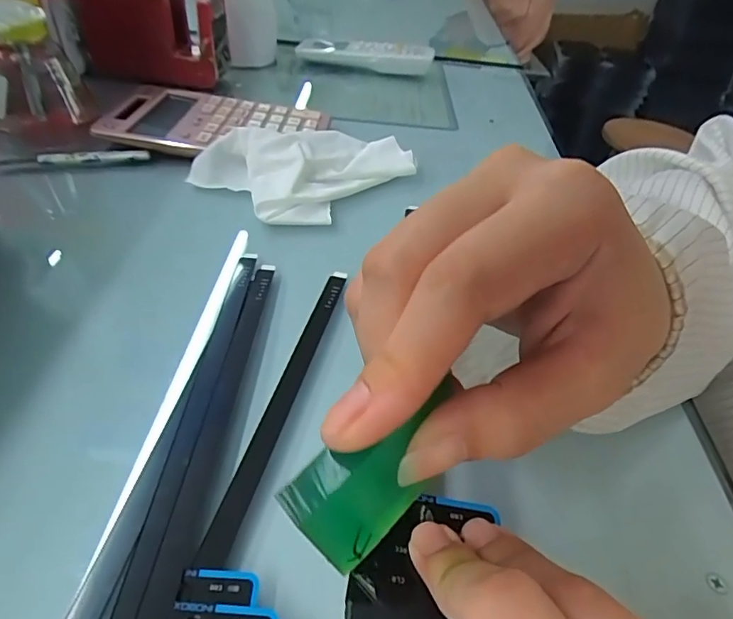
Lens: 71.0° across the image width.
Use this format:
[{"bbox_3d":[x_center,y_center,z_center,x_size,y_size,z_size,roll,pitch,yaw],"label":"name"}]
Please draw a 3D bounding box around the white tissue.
[{"bbox_3d":[-0.048,-0.117,0.398,0.117,0.031,0.141,33,47,27],"label":"white tissue"}]

